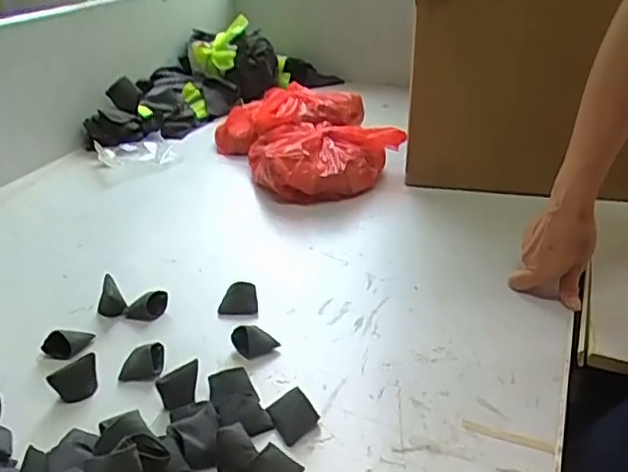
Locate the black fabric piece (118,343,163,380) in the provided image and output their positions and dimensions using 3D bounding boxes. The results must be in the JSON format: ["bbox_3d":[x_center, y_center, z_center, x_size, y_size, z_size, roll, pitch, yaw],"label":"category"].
[{"bbox_3d":[-0.165,0.121,0.580,0.036,0.022,0.041,3,30,6],"label":"black fabric piece"}]

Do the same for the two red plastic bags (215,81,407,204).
[{"bbox_3d":[-0.002,-0.167,1.002,0.262,0.081,0.338,-15,33,-24],"label":"two red plastic bags"}]

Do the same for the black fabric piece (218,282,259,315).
[{"bbox_3d":[-0.084,0.068,0.663,0.042,0.018,0.035,-4,30,-6],"label":"black fabric piece"}]

